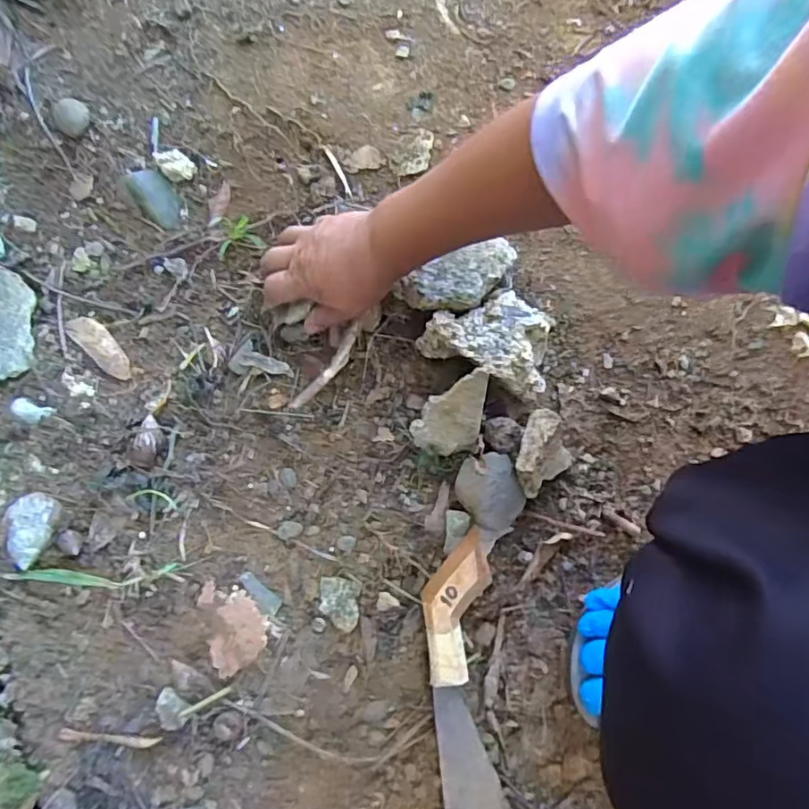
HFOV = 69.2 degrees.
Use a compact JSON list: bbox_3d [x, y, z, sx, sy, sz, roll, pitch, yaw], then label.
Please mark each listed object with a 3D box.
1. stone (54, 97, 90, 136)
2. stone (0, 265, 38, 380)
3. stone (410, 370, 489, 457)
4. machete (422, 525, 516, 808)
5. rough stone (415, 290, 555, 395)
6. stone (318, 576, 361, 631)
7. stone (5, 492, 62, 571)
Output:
[{"bbox_3d":[-0.348,-0.303,0.610,0.034,0.012,0.046,-30,70,-13],"label":"stone"},{"bbox_3d":[-0.364,-0.073,0.531,0.051,0.017,0.103,1,78,-17],"label":"stone"},{"bbox_3d":[0.040,0.004,0.507,0.057,0.022,0.080,12,110,10],"label":"stone"},{"bbox_3d":[0.055,0.246,0.461,0.061,0.023,0.276,-5,81,-3],"label":"machete"},{"bbox_3d":[0.073,-0.056,0.526,0.111,0.051,0.082,14,67,5],"label":"rough stone"},{"bbox_3d":[-0.055,0.166,0.490,0.033,0.011,0.041,3,66,0],"label":"stone"},{"bbox_3d":[-0.305,0.103,0.480,0.031,0.024,0.060,-1,66,-1],"label":"stone"}]

